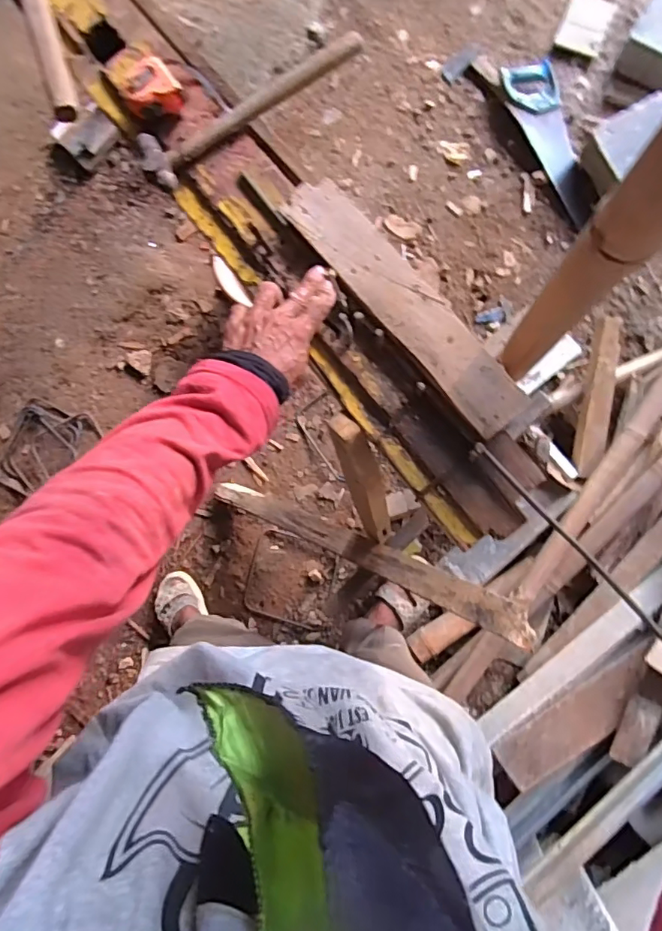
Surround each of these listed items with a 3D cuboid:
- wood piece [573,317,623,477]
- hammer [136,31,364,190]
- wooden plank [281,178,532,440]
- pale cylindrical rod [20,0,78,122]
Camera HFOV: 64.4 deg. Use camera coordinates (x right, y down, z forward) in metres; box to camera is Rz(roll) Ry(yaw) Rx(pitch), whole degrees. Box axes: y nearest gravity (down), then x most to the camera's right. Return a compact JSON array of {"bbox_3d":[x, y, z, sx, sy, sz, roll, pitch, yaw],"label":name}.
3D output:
[{"bbox_3d":[0.608,-0.149,1.193,0.064,0.043,0.354,8,97,8],"label":"wood piece"},{"bbox_3d":[-0.092,-0.402,0.580,0.265,0.024,0.072,-30,82,3],"label":"hammer"},{"bbox_3d":[0.070,-0.171,0.536,0.061,0.018,0.330,-38,81,2],"label":"wooden plank"},{"bbox_3d":[-0.355,-0.555,0.628,0.028,0.026,0.317,-20,82,5],"label":"pale cylindrical rod"}]

